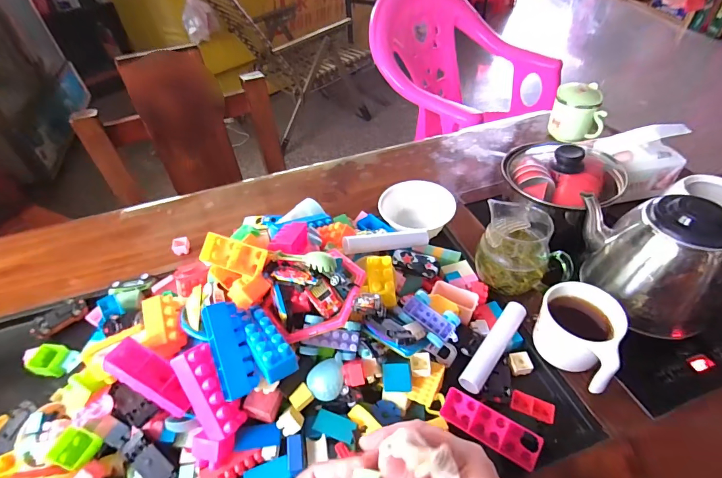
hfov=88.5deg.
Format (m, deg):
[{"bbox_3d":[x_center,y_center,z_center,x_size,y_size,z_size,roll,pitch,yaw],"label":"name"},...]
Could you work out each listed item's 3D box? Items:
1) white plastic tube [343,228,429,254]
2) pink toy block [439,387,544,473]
[{"bbox_3d":[0.033,0.003,0.497,0.121,0.023,0.026,-6,43,-24],"label":"white plastic tube"},{"bbox_3d":[0.125,0.182,0.361,0.094,0.023,0.032,21,84,32],"label":"pink toy block"}]

